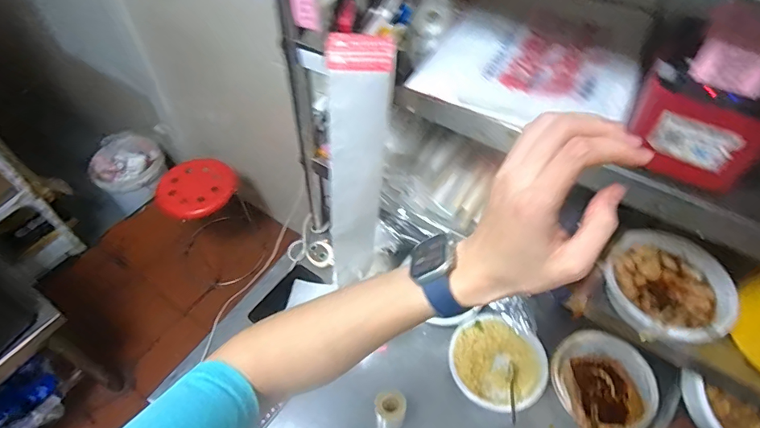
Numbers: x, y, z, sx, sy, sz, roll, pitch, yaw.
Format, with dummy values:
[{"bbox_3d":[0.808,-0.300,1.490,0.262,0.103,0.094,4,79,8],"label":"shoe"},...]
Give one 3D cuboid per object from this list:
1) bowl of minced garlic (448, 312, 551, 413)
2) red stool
[{"bbox_3d":[0.211,0.271,0.835,0.160,0.075,0.167,-1,51,1],"label":"bowl of minced garlic"},{"bbox_3d":[-0.651,0.034,1.792,0.263,0.506,0.291,-30,57,-21],"label":"red stool"}]

